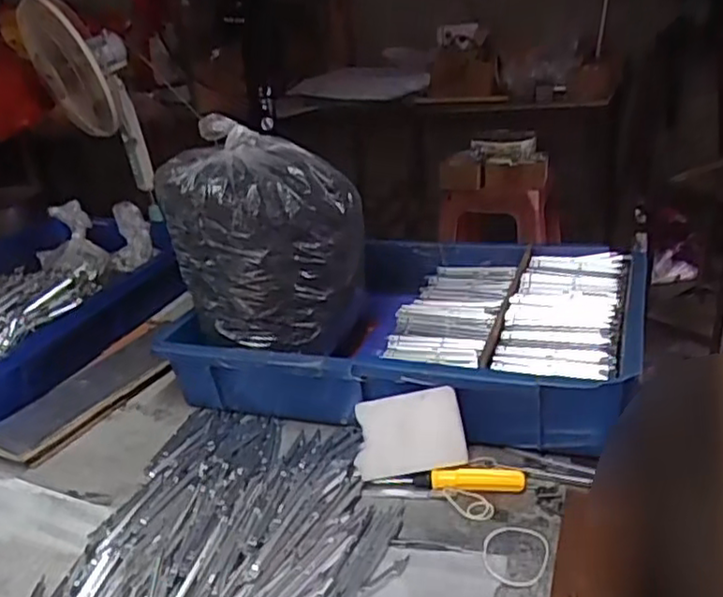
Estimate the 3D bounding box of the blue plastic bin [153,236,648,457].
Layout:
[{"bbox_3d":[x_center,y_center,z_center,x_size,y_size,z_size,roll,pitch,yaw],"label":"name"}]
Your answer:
[{"bbox_3d":[0.059,0.031,0.678,0.397,0.090,0.288,7,26,24],"label":"blue plastic bin"}]

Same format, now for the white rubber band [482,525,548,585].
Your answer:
[{"bbox_3d":[0.104,0.172,0.457,0.043,0.004,0.053,0,24,11],"label":"white rubber band"}]

